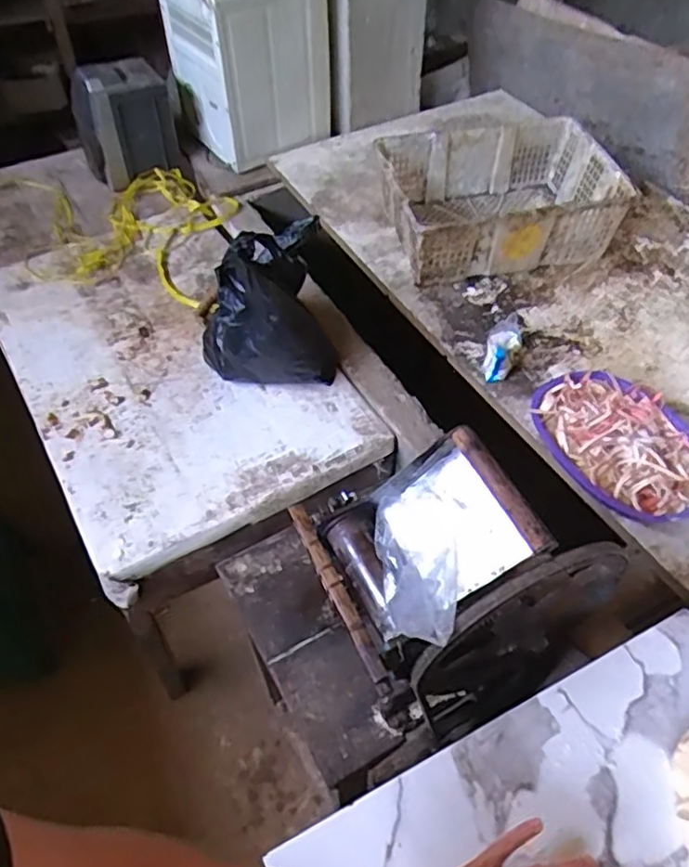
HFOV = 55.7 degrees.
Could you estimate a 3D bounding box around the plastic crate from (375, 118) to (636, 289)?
[{"bbox_3d":[0.336,-0.519,1.459,0.485,0.158,0.368,-8,52,-6],"label":"plastic crate"}]

